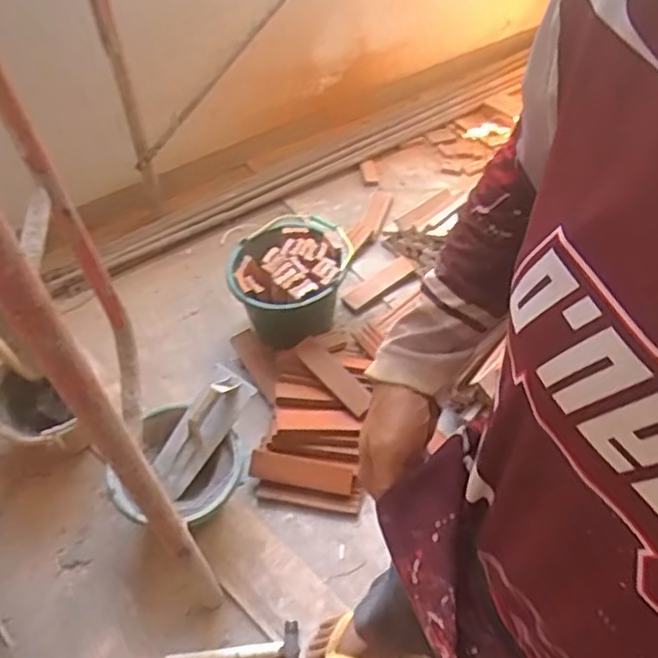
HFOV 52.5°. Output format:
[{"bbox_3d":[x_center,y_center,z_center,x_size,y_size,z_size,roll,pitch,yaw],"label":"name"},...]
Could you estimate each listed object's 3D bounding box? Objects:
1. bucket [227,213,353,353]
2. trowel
[{"bbox_3d":[-0.101,-0.117,1.738,0.278,0.234,0.286,1,51,-1],"label":"bucket"},{"bbox_3d":[-0.279,0.211,1.400,0.107,0.074,0.278,32,86,22],"label":"trowel"}]

